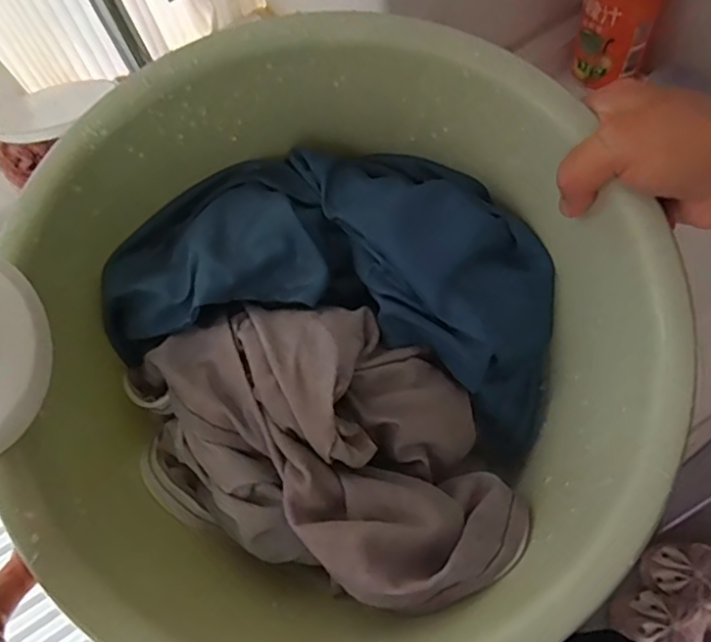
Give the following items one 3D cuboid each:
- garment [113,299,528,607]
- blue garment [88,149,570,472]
[{"bbox_3d":[-0.019,0.061,0.330,0.235,0.081,0.140,21,65,13],"label":"garment"},{"bbox_3d":[-0.004,-0.031,0.385,0.272,0.102,0.162,12,64,9],"label":"blue garment"}]

